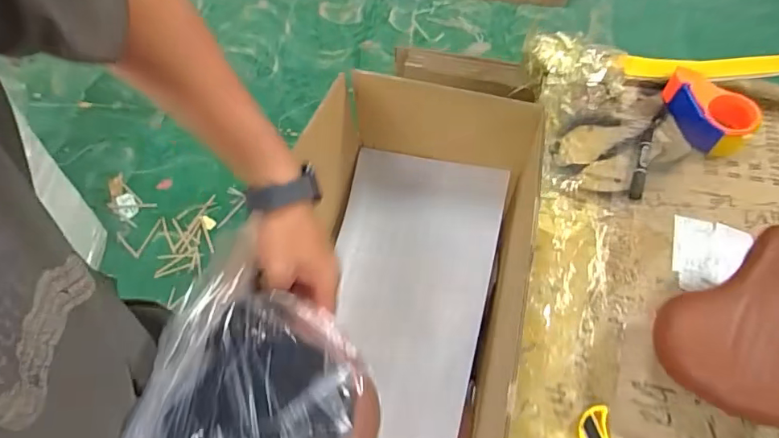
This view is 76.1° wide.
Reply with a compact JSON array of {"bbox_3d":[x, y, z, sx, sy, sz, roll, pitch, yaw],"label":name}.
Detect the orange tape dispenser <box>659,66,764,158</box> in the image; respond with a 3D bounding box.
[{"bbox_3d":[0.536,-0.186,0.845,0.100,0.065,0.160,-35,65,-19],"label":"orange tape dispenser"}]

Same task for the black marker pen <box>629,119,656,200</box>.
[{"bbox_3d":[0.429,-0.102,0.839,0.020,0.015,0.170,20,61,11],"label":"black marker pen"}]

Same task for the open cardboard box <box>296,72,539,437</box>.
[{"bbox_3d":[-0.044,0.225,0.692,0.343,0.255,0.765,14,60,8],"label":"open cardboard box"}]

